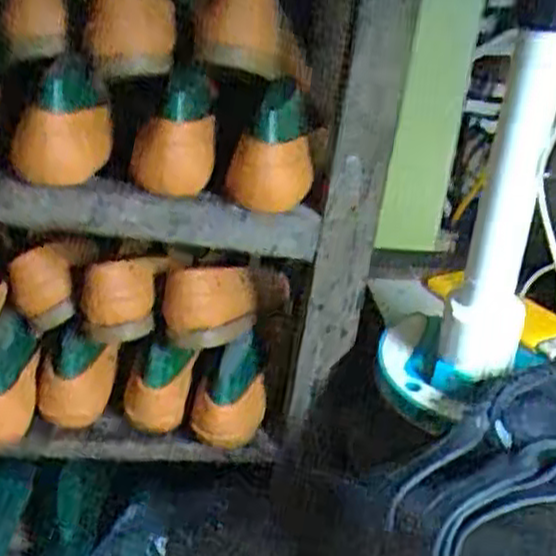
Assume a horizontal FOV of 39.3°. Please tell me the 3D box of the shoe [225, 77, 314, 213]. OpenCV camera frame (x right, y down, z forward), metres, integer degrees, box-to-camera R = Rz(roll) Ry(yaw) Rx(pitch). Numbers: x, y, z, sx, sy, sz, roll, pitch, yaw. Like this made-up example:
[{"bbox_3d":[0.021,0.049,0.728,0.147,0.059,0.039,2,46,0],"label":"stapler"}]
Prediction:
[{"bbox_3d":[-0.007,-0.141,0.781,0.076,0.089,0.216,5,29,-3],"label":"shoe"}]

